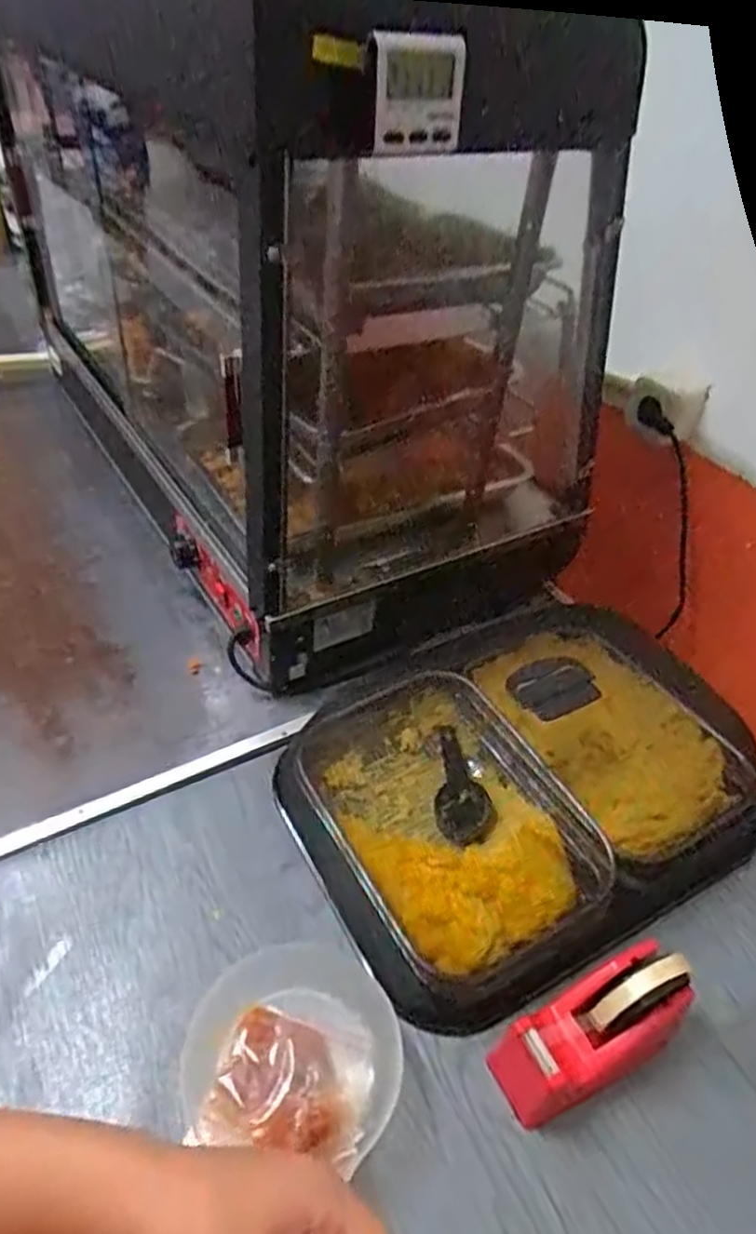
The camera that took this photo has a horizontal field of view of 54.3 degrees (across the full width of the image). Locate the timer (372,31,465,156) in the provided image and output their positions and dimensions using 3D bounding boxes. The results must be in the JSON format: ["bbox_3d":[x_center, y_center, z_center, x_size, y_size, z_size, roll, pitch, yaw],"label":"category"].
[{"bbox_3d":[0.029,-0.355,0.503,0.072,0.068,0.014,-19,46,-25],"label":"timer"}]

